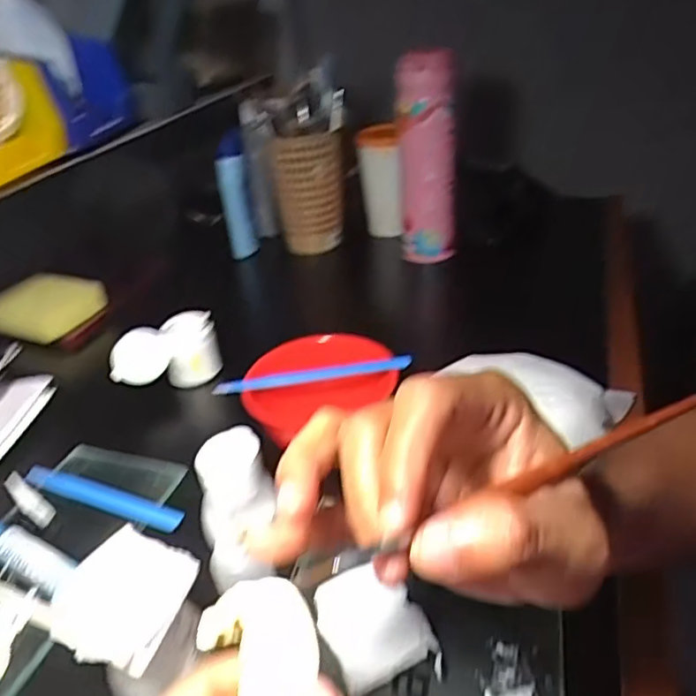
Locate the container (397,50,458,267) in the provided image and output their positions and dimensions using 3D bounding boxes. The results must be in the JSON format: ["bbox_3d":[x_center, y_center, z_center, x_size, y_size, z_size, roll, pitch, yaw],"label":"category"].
[{"bbox_3d":[0.086,-0.200,0.663,0.060,0.220,0.060,-1,33,5],"label":"container"}]

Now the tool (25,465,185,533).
[{"bbox_3d":[-0.174,0.104,0.431,0.136,0.004,0.017,10,51,22],"label":"tool"}]

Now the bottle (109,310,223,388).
[{"bbox_3d":[-0.161,0.007,0.539,0.091,0.051,0.043,-22,37,-25],"label":"bottle"}]

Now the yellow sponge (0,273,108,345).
[{"bbox_3d":[-0.324,-0.045,0.653,0.111,0.032,0.081,8,35,18],"label":"yellow sponge"}]

